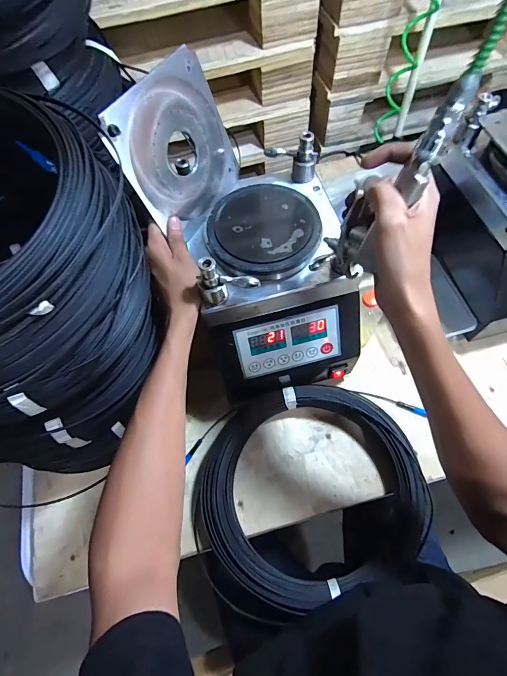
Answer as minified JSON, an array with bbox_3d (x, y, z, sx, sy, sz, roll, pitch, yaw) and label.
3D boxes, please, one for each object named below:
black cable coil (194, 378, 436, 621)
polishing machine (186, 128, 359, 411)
[{"bbox_3d":[0.075,0.227,0.534,0.350,0.063,0.290,-21,66,-6],"label":"black cable coil"},{"bbox_3d":[0.027,-0.087,0.536,0.210,0.216,0.272,-14,65,-3],"label":"polishing machine"}]

